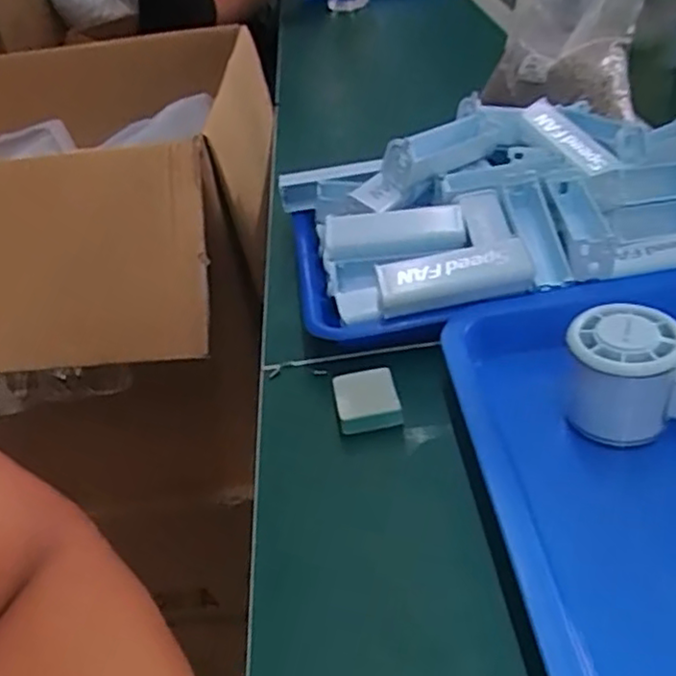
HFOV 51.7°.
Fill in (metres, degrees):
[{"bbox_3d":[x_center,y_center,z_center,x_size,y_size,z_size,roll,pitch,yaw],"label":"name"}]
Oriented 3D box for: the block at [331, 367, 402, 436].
[{"bbox_3d":[0.017,0.039,0.434,0.037,0.014,0.042,-10,37,-2],"label":"block"}]

